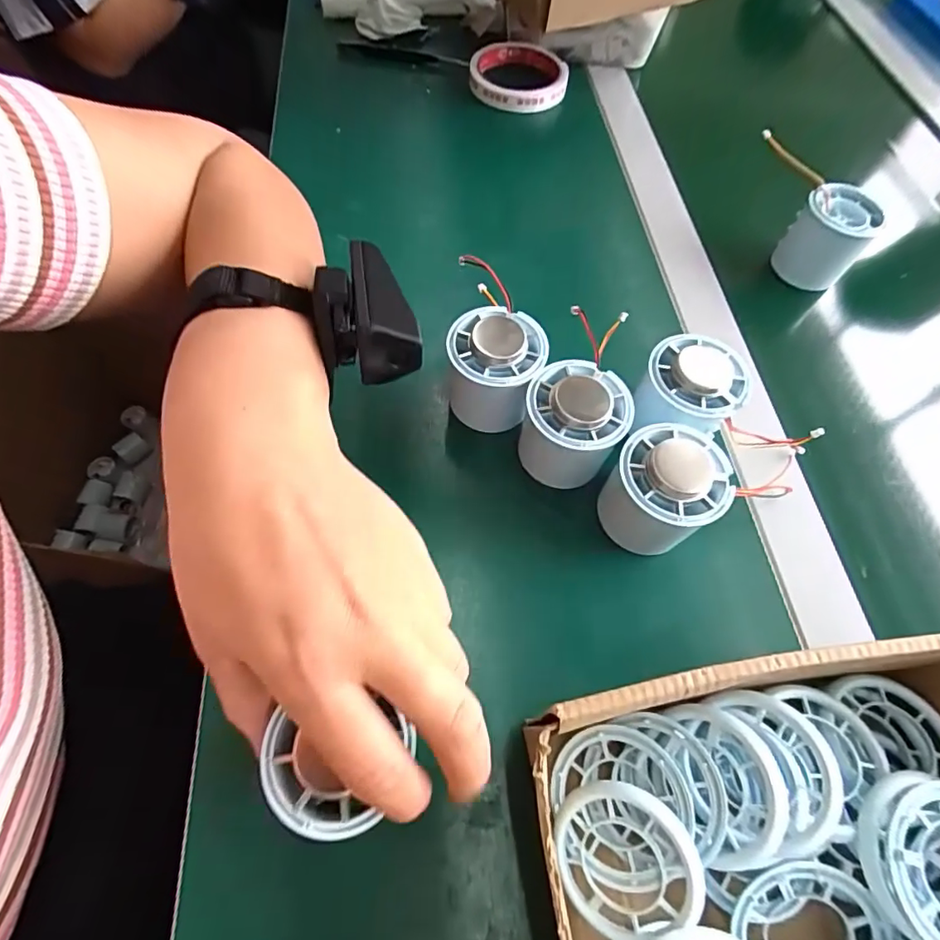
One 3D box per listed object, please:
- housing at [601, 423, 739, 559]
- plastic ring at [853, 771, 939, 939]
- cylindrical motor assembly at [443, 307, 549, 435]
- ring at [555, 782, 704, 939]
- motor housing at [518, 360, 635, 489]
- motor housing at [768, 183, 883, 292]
[{"bbox_3d":[0.100,0.011,0.270,0.050,0.056,0.051,2,62,-3],"label":"housing"},{"bbox_3d":[0.179,0.148,0.190,0.058,0.009,0.056,2,62,-3],"label":"plastic ring"},{"bbox_3d":[0.014,-0.055,0.301,0.052,0.062,0.046,8,62,0],"label":"cylindrical motor assembly"},{"bbox_3d":[0.060,0.154,0.202,0.057,0.010,0.052,-4,80,26],"label":"ring"},{"bbox_3d":[0.056,-0.024,0.285,0.052,0.060,0.050,2,62,-3],"label":"motor housing"},{"bbox_3d":[0.268,-0.176,0.389,0.052,0.057,0.043,31,64,12],"label":"motor housing"}]

